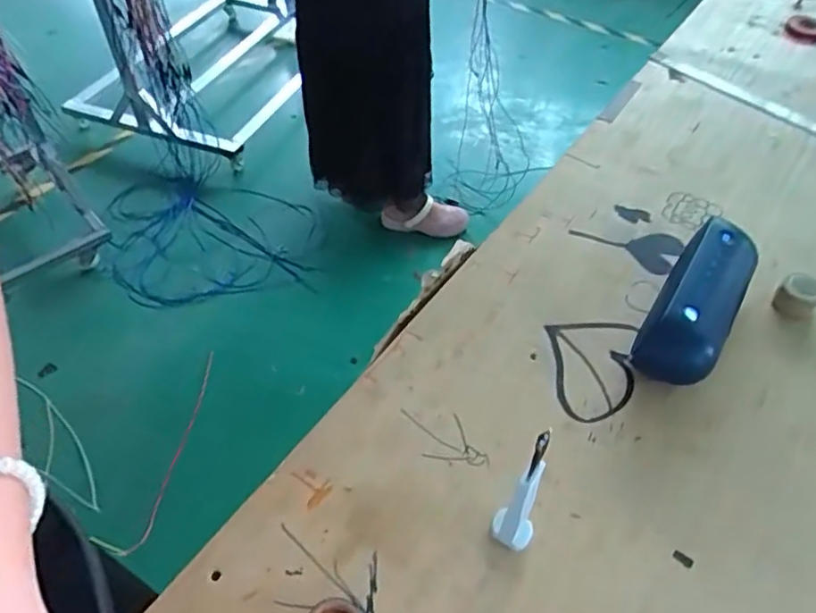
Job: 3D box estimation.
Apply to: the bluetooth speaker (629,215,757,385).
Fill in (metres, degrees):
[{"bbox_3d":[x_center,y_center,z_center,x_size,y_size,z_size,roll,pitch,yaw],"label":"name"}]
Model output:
[{"bbox_3d":[0.257,-0.006,0.550,0.063,0.068,0.153,29,57,21],"label":"bluetooth speaker"}]

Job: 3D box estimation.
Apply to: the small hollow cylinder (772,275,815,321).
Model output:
[{"bbox_3d":[0.368,-0.008,0.591,0.035,0.037,0.034,0,51,0],"label":"small hollow cylinder"}]

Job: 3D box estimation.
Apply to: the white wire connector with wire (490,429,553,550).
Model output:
[{"bbox_3d":[0.074,0.122,0.404,0.027,0.141,0.021,24,55,18],"label":"white wire connector with wire"}]

